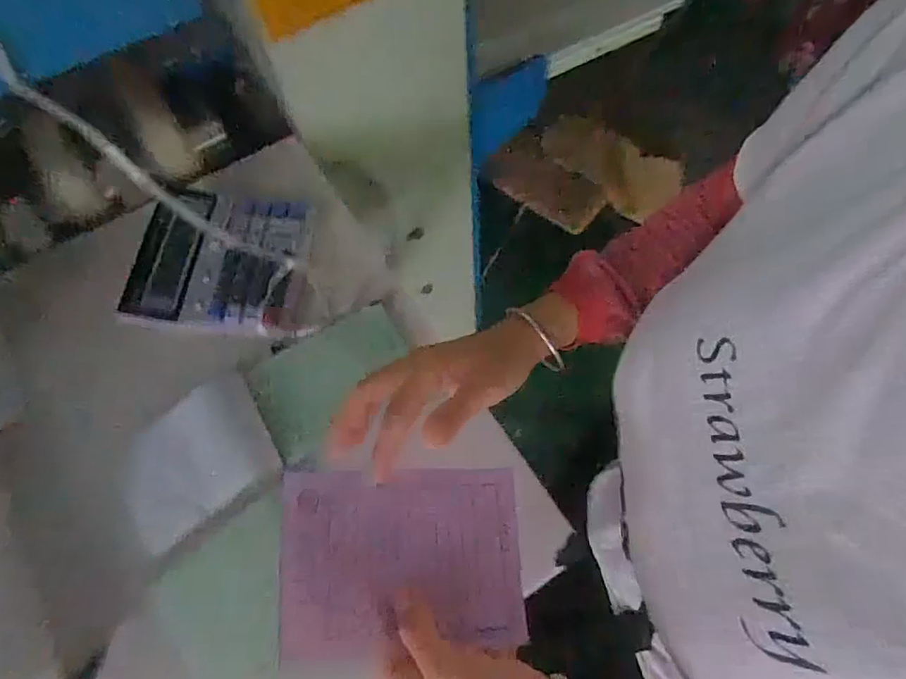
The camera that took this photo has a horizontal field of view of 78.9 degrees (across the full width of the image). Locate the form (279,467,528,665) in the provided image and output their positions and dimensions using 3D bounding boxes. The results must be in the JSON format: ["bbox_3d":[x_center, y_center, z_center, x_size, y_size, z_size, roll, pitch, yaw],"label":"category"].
[{"bbox_3d":[-0.028,0.130,0.334,0.145,0.008,0.102,3,63,-15],"label":"form"}]

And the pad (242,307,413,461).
[{"bbox_3d":[-0.112,0.034,0.520,0.146,0.008,0.096,-29,65,-12],"label":"pad"}]

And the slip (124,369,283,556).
[{"bbox_3d":[-0.230,0.105,0.491,0.130,0.007,0.105,-34,67,-14],"label":"slip"}]

